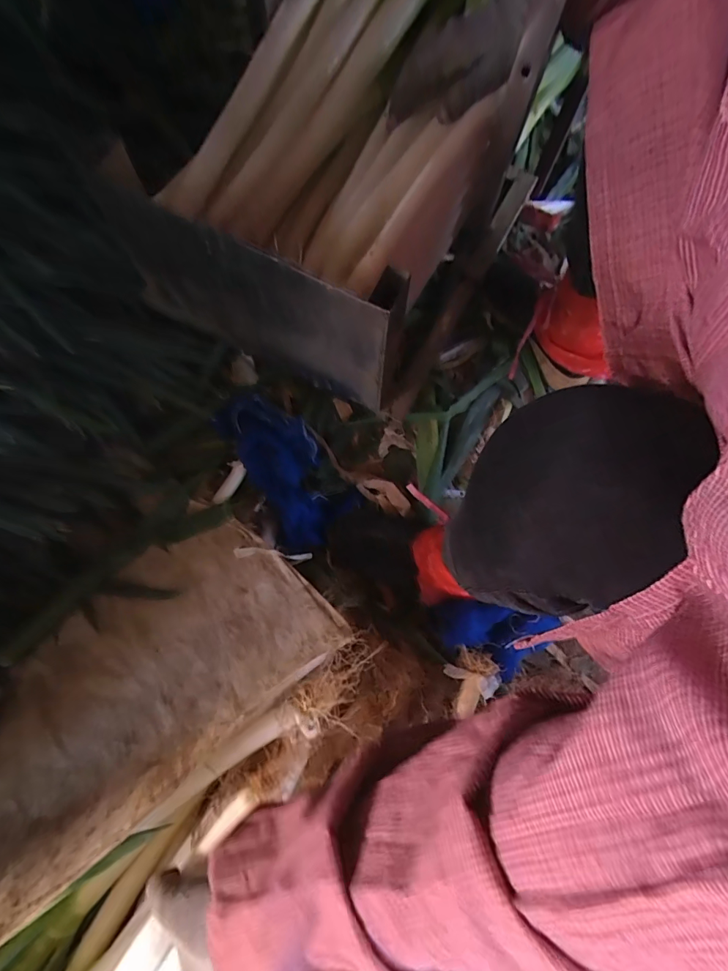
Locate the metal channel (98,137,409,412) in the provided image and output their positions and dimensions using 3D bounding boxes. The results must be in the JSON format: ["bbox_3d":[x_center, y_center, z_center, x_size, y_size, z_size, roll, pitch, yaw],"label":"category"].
[{"bbox_3d":[-0.103,-0.178,0.430,0.326,0.181,0.047,28,76,7],"label":"metal channel"}]

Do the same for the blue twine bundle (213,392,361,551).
[{"bbox_3d":[-0.118,-0.028,0.640,0.127,0.060,0.231,-38,78,-11],"label":"blue twine bundle"}]

